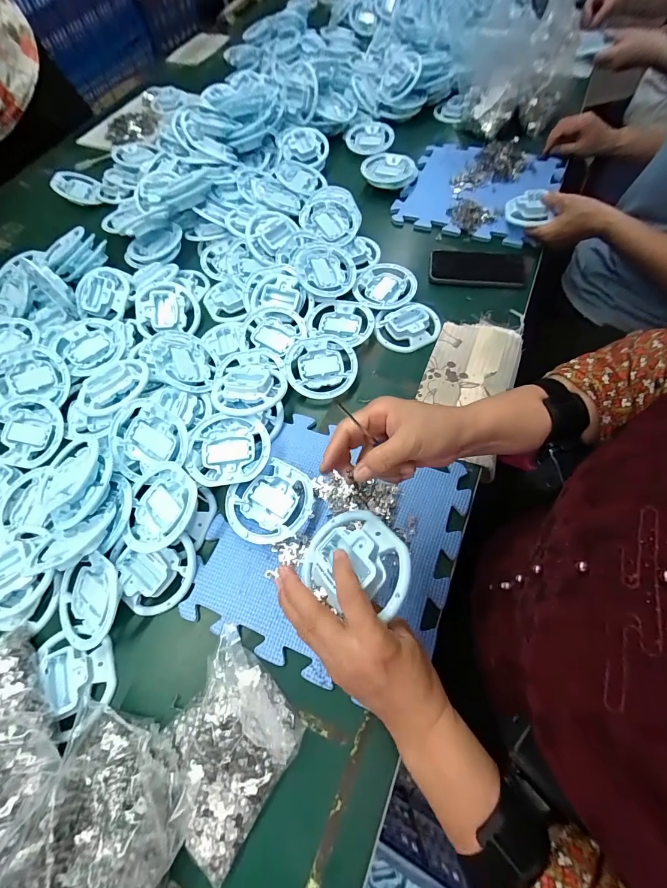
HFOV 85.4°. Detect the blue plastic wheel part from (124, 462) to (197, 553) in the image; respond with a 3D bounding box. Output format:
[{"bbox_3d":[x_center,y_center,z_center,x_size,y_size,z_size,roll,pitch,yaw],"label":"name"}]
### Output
[{"bbox_3d":[-0.198,0.072,0.422,0.091,0.015,0.102,-12,60,20],"label":"blue plastic wheel part"}]

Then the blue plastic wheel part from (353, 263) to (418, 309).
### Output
[{"bbox_3d":[0.086,-0.267,0.607,0.099,0.014,0.108,-2,64,3],"label":"blue plastic wheel part"}]

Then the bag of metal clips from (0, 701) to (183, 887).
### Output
[{"bbox_3d":[-0.198,0.350,0.295,0.141,0.062,0.200,11,65,10],"label":"bag of metal clips"}]

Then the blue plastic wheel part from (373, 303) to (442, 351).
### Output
[{"bbox_3d":[0.120,-0.187,0.573,0.100,0.023,0.081,-20,64,-5],"label":"blue plastic wheel part"}]

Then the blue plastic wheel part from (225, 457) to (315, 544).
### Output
[{"bbox_3d":[-0.074,0.074,0.443,0.107,0.025,0.092,-35,66,-13],"label":"blue plastic wheel part"}]

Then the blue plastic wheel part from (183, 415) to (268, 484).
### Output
[{"bbox_3d":[-0.134,0.007,0.464,0.102,0.022,0.095,-6,63,1],"label":"blue plastic wheel part"}]

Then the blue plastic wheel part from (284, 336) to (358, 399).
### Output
[{"bbox_3d":[-0.018,-0.115,0.535,0.102,0.019,0.098,8,65,8],"label":"blue plastic wheel part"}]

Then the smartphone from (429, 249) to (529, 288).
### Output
[{"bbox_3d":[0.252,-0.306,0.627,0.167,0.014,0.086,8,65,8],"label":"smartphone"}]

